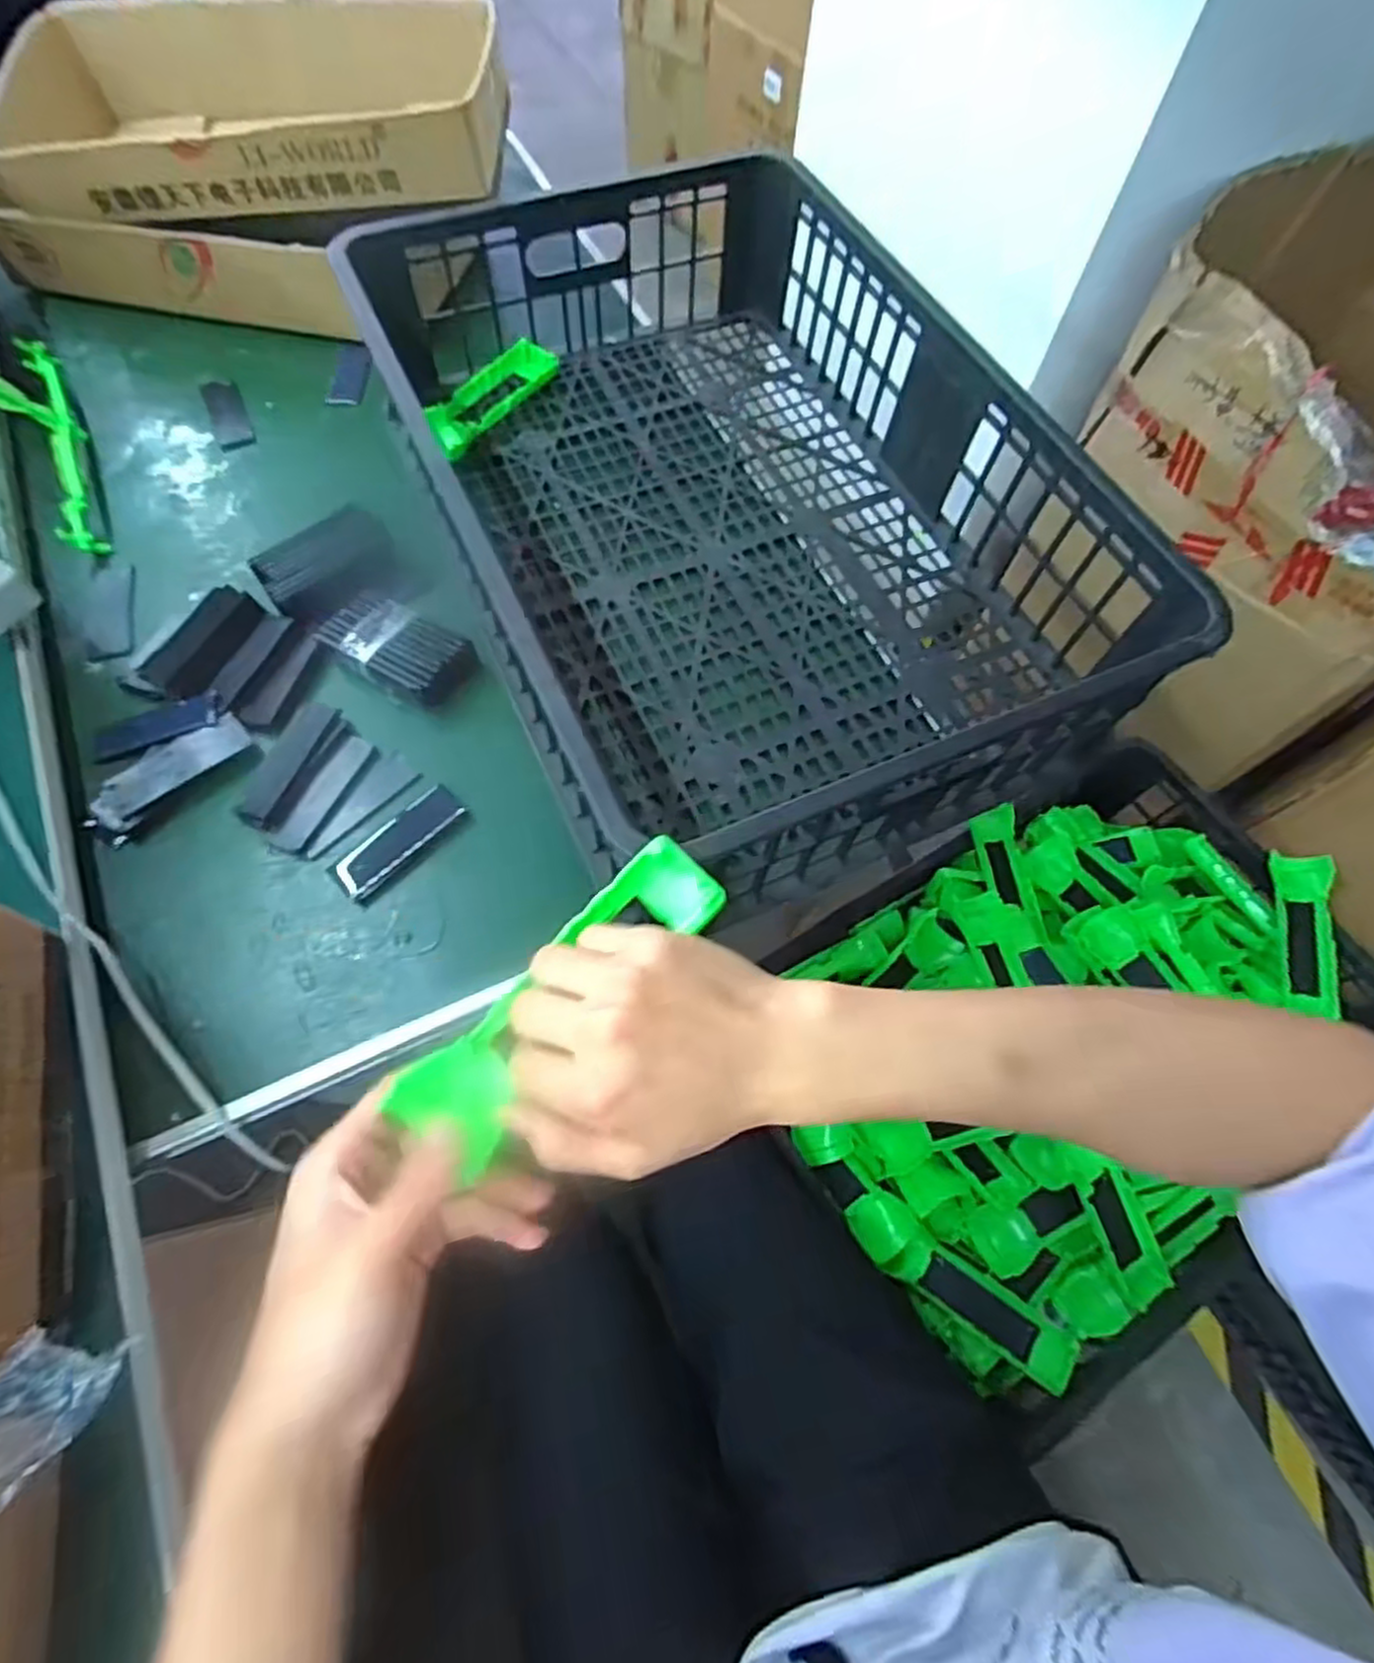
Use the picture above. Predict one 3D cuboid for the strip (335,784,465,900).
[{"bbox_3d":[-0.191,0.005,0.501,0.030,0.004,0.089,41,69,16],"label":"strip"}]

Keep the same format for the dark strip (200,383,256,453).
[{"bbox_3d":[-0.423,-0.385,0.694,0.031,0.004,0.113,-23,62,-16],"label":"dark strip"}]

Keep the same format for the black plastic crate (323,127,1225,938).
[{"bbox_3d":[0.031,-0.265,0.569,0.387,0.138,0.594,-21,67,-12],"label":"black plastic crate"}]

